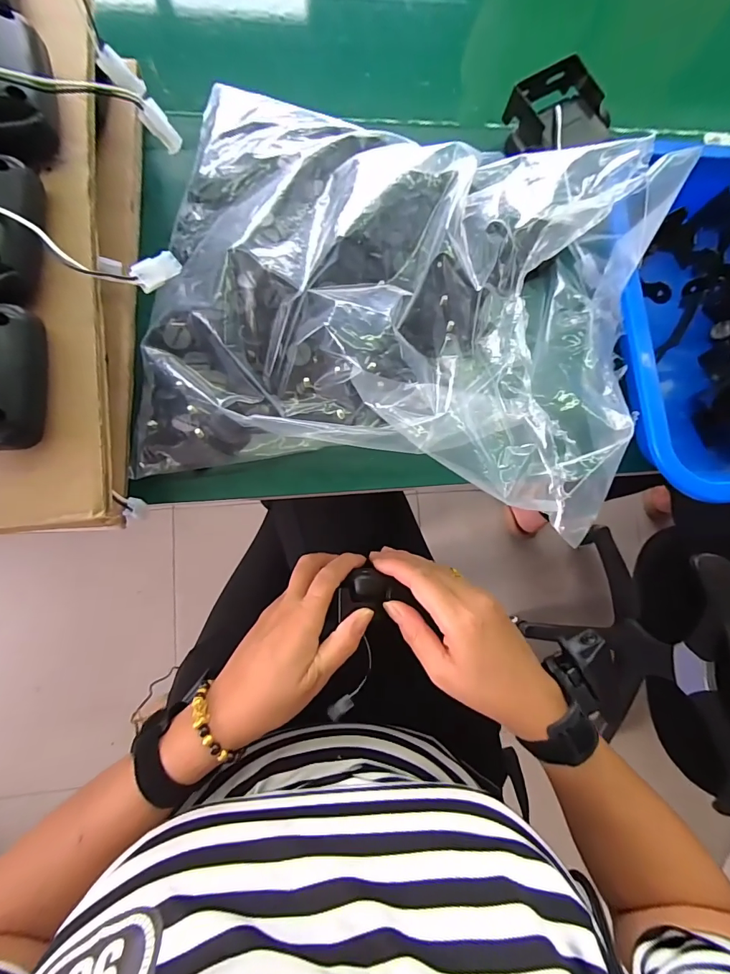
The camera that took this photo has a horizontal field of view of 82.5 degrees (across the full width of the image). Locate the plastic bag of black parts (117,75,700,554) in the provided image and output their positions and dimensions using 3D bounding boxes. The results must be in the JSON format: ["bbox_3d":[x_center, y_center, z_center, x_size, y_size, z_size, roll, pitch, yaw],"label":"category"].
[{"bbox_3d":[0.030,-0.123,0.264,0.310,0.075,0.256,10,82,-5],"label":"plastic bag of black parts"}]

